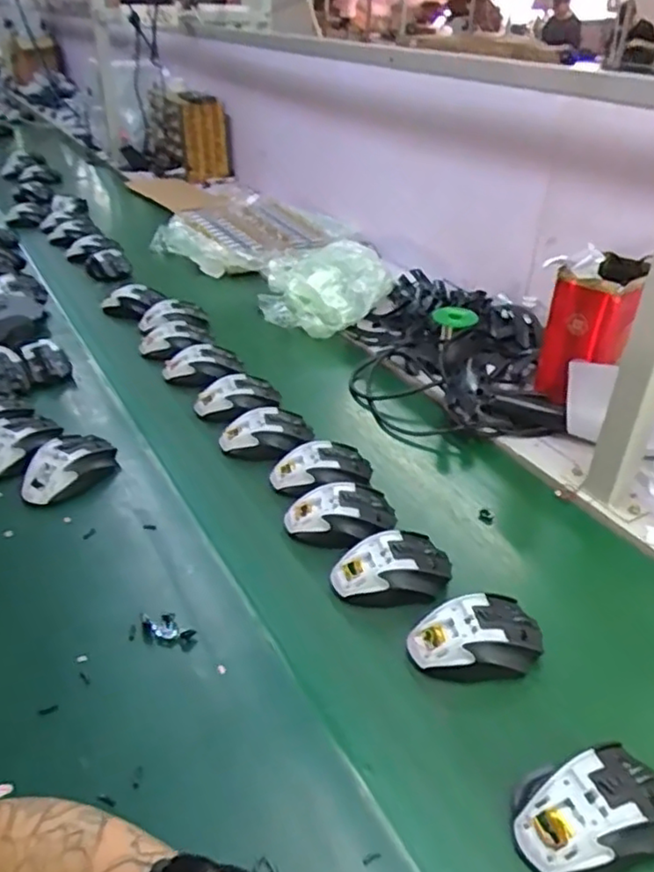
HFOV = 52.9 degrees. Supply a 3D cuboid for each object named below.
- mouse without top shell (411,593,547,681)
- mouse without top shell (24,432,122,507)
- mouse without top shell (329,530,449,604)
[{"bbox_3d":[0.132,0.177,0.583,0.118,0.040,0.073,-3,34,-6],"label":"mouse without top shell"},{"bbox_3d":[-0.298,0.036,0.764,0.075,0.038,0.112,12,35,15],"label":"mouse without top shell"},{"bbox_3d":[0.065,0.132,0.653,0.120,0.041,0.071,-9,35,-15],"label":"mouse without top shell"}]

